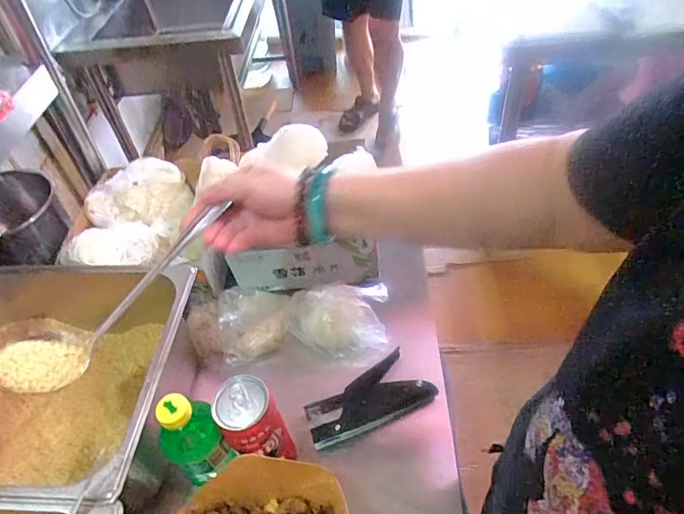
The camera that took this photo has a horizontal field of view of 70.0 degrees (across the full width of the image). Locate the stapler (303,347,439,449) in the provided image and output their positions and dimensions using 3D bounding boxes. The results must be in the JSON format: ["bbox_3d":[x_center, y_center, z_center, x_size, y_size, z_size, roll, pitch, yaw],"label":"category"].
[{"bbox_3d":[0.031,0.167,0.571,0.153,0.039,0.065,-24,49,-15],"label":"stapler"}]

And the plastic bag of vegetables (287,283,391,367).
[{"bbox_3d":[-0.005,0.089,0.642,0.133,0.097,0.065,-6,47,1],"label":"plastic bag of vegetables"}]

